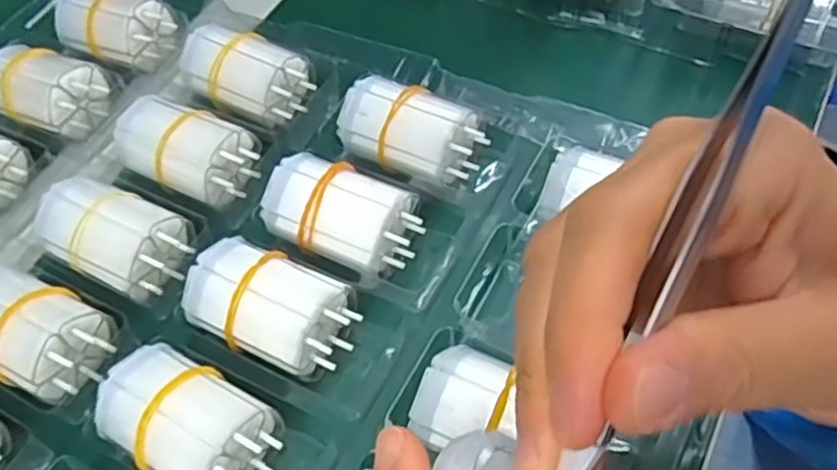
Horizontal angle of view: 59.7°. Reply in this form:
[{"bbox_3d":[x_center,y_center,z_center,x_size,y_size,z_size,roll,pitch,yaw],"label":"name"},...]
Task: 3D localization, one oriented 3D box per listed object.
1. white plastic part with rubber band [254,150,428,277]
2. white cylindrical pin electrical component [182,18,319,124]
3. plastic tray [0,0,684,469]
[{"bbox_3d":[-0.032,-0.008,0.309,0.063,0.034,0.038,16,57,15],"label":"white plastic part with rubber band"},{"bbox_3d":[-0.087,-0.079,0.357,0.062,0.027,0.034,18,58,16],"label":"white cylindrical pin electrical component"},{"bbox_3d":[-0.091,0.015,0.303,0.378,0.041,0.277,23,59,19],"label":"plastic tray"}]

